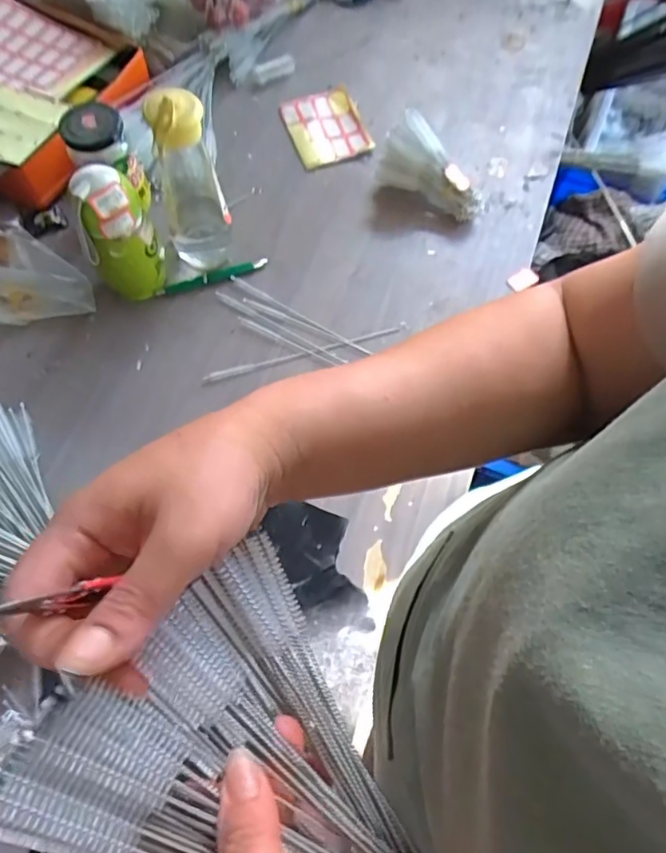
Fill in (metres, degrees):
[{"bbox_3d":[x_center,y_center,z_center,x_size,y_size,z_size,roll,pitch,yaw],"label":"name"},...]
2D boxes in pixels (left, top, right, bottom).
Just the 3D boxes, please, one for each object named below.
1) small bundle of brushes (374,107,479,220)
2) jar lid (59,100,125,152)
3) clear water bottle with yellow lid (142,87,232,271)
[{"bbox_3d":[0.124,-0.317,0.704,0.133,0.091,0.042,23,68,7],"label":"small bundle of brushes"},{"bbox_3d":[-0.256,-0.317,0.607,0.060,0.015,0.057,-1,67,-3],"label":"jar lid"},{"bbox_3d":[-0.147,-0.250,0.597,0.067,0.199,0.050,-16,68,-9],"label":"clear water bottle with yellow lid"}]

